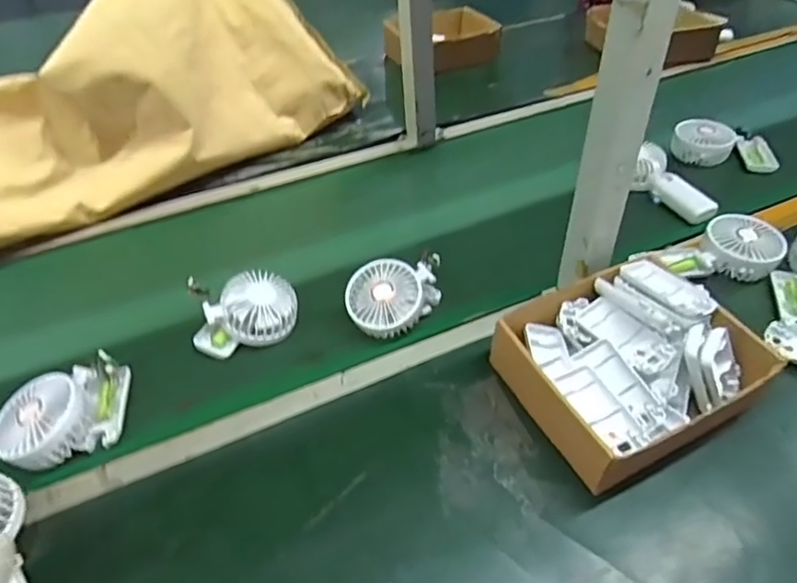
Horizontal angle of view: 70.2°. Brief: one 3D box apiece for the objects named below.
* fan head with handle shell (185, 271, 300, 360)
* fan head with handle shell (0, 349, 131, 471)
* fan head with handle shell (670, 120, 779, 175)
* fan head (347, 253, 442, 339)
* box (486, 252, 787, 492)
[{"bbox_3d":[-0.179,0.021,0.662,0.115,0.047,0.083,-15,43,-13],"label":"fan head with handle shell"},{"bbox_3d":[-0.332,0.120,0.565,0.122,0.048,0.091,-26,47,-24],"label":"fan head with handle shell"},{"bbox_3d":[0.512,-0.230,0.894,0.146,0.043,0.089,6,43,10],"label":"fan head with handle shell"},{"bbox_3d":[0.002,0.002,0.664,0.125,0.046,0.088,-15,48,-15],"label":"fan head"},{"bbox_3d":[0.225,0.065,0.564,0.213,0.077,0.187,-23,50,-19],"label":"box"}]

